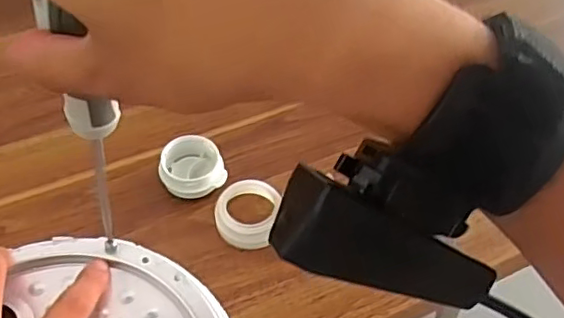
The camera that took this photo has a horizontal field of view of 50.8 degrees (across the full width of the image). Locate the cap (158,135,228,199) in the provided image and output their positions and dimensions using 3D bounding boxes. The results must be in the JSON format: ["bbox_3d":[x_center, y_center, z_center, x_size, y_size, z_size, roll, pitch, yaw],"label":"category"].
[{"bbox_3d":[-0.060,0.008,0.397,0.040,0.023,0.043,1,51,-2],"label":"cap"}]

